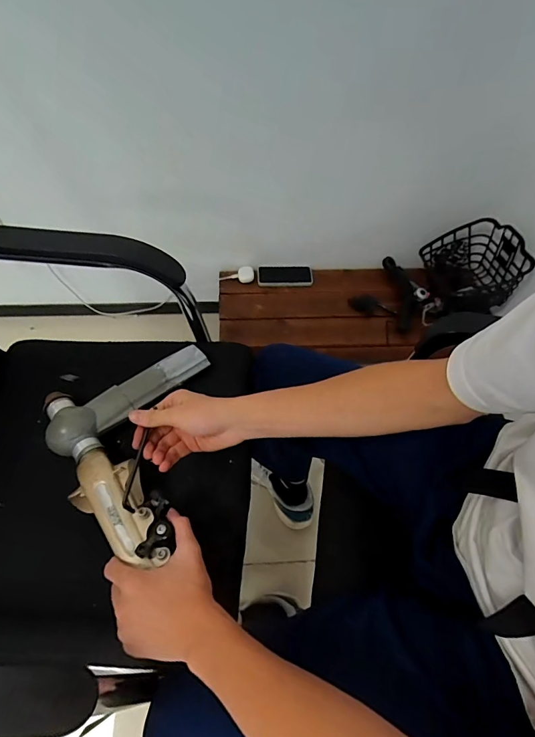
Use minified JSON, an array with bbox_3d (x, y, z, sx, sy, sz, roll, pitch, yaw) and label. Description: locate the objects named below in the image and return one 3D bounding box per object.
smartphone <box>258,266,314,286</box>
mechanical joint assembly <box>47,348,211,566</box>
[{"bbox_3d":[0.054,-0.283,1.203,0.168,0.011,0.082,-1,61,-3],"label":"smartphone"},{"bbox_3d":[-0.216,0.085,0.540,0.219,0.075,0.326,3,56,-1],"label":"mechanical joint assembly"}]

